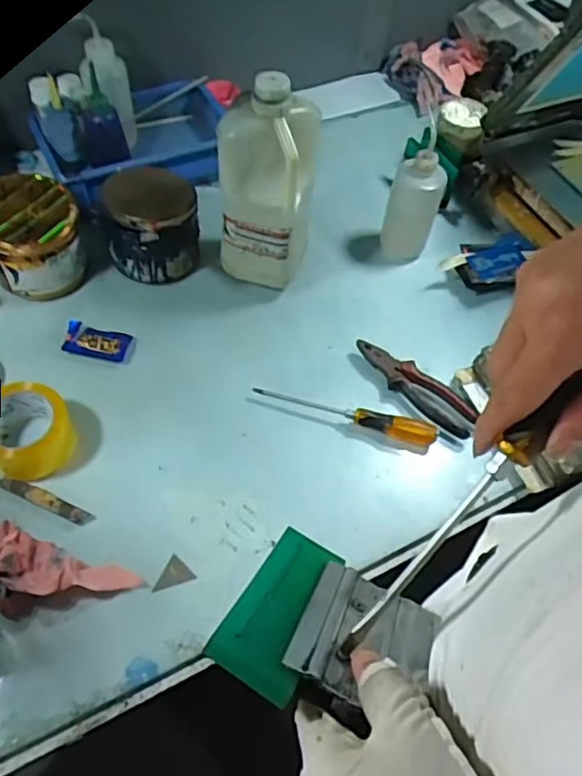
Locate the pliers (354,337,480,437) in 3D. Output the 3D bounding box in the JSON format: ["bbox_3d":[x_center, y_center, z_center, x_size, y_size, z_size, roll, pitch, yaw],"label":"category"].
[{"bbox_3d":[0.167,-0.004,0.833,0.055,0.022,0.191,-37,67,-25],"label":"pliers"}]

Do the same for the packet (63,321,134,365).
[{"bbox_3d":[-0.266,-0.064,0.855,0.096,0.013,0.052,12,56,3],"label":"packet"}]

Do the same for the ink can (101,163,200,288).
[{"bbox_3d":[-0.204,-0.242,0.908,0.128,0.109,0.130,2,57,-4],"label":"ink can"}]

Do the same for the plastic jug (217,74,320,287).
[{"bbox_3d":[-0.031,-0.270,0.830,0.120,0.294,0.107,6,56,-1],"label":"plastic jug"}]

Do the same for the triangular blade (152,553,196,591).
[{"bbox_3d":[-0.134,0.213,0.686,0.036,0.004,0.042,40,62,20],"label":"triangular blade"}]

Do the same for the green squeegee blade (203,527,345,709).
[{"bbox_3d":[-0.003,0.129,0.375,0.047,0.006,0.153,29,16,9],"label":"green squeegee blade"}]

